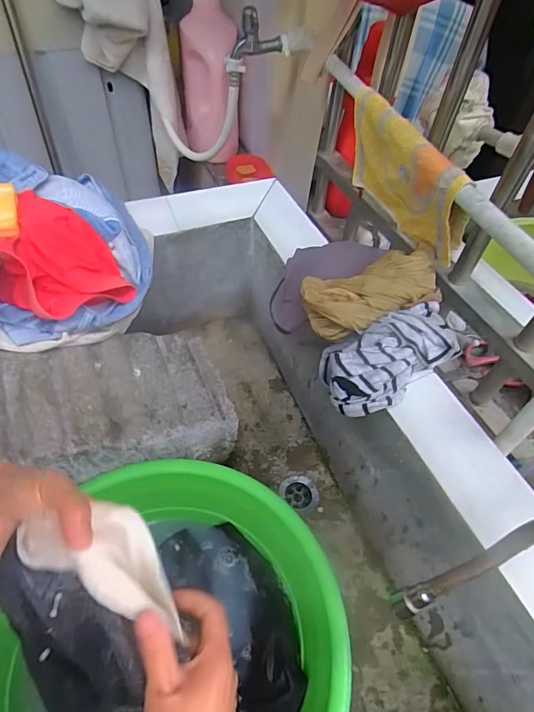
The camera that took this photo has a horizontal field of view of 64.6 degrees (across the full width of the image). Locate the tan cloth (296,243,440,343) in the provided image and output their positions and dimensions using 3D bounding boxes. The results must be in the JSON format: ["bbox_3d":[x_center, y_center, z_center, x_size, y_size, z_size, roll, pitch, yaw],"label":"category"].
[{"bbox_3d":[0.125,-0.076,0.502,0.160,0.045,0.076,-21,53,3],"label":"tan cloth"}]

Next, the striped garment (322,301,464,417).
[{"bbox_3d":[0.138,-0.002,0.483,0.156,0.066,0.087,-26,57,-23],"label":"striped garment"}]

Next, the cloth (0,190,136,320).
[{"bbox_3d":[-0.279,-0.126,0.540,0.143,0.092,0.151,-32,60,-26],"label":"cloth"}]

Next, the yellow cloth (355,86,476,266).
[{"bbox_3d":[0.169,-0.225,0.525,0.038,0.118,0.237,-14,54,-15],"label":"yellow cloth"}]

